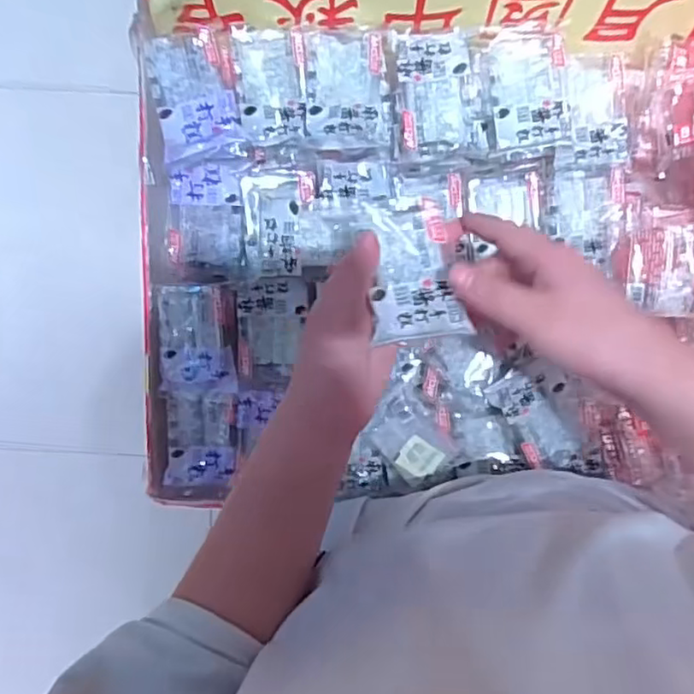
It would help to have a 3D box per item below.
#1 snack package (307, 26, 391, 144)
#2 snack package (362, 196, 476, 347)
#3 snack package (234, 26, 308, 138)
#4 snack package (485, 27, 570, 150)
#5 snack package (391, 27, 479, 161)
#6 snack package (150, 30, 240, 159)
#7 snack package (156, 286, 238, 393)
[{"bbox_3d":[0.000,-0.211,0.514,0.066,0.029,0.095,-2,95,0],"label":"snack package"},{"bbox_3d":[0.043,-0.051,0.420,0.058,0.022,0.095,-8,80,-10],"label":"snack package"},{"bbox_3d":[-0.064,-0.215,0.522,0.056,0.017,0.084,-6,95,1],"label":"snack package"},{"bbox_3d":[0.148,-0.208,0.512,0.066,0.027,0.088,-9,95,1],"label":"snack package"},{"bbox_3d":[0.074,-0.204,0.514,0.067,0.024,0.090,-5,95,1],"label":"snack package"},{"bbox_3d":[-0.123,-0.205,0.513,0.061,0.019,0.091,-10,95,1],"label":"snack package"},{"bbox_3d":[-0.131,-0.007,0.549,0.065,0.018,0.092,-1,95,0],"label":"snack package"}]

